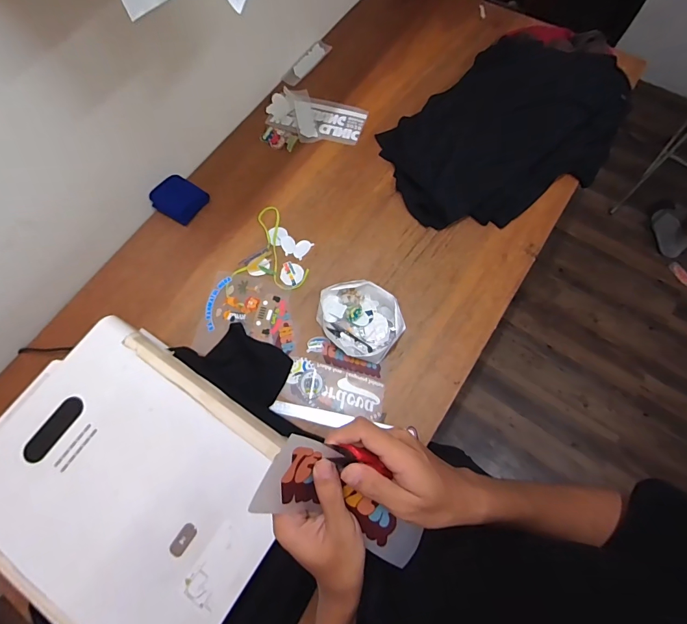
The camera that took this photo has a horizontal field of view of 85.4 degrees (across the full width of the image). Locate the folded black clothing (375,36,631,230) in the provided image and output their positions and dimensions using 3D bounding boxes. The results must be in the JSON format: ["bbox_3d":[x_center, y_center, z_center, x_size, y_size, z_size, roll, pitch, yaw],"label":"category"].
[{"bbox_3d":[0.448,-0.488,0.967,0.664,0.139,0.393,-27,72,-7],"label":"folded black clothing"}]

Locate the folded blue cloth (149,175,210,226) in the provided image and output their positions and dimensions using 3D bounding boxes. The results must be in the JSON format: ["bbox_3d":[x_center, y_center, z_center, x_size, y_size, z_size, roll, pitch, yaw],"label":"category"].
[{"bbox_3d":[-0.436,-0.302,0.996,0.122,0.041,0.110,29,74,12],"label":"folded blue cloth"}]

